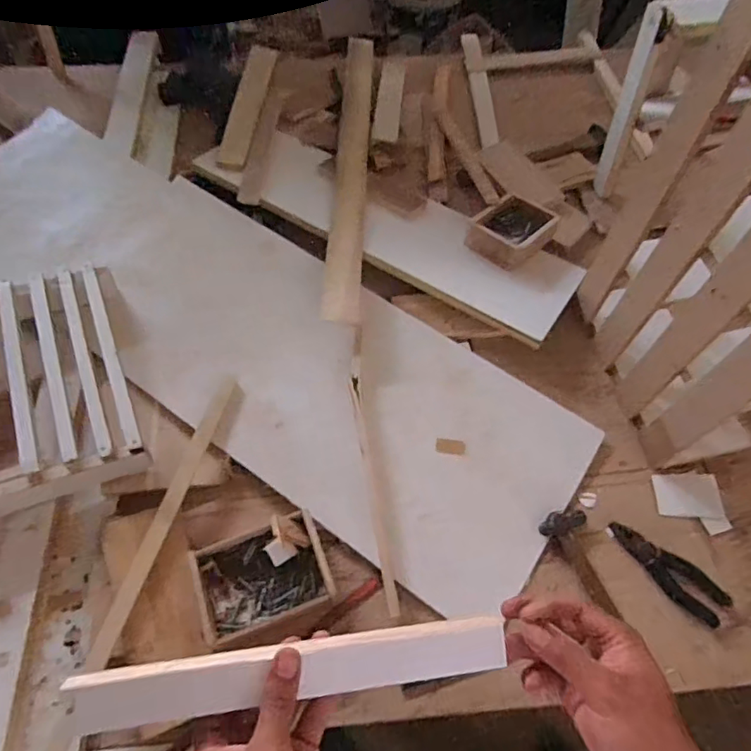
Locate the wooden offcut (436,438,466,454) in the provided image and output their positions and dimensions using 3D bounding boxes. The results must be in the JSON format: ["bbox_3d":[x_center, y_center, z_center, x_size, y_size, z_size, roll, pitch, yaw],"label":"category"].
[{"bbox_3d":[0.100,0.093,0.720,0.039,0.004,0.018,8,60,2],"label":"wooden offcut"}]

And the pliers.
[{"bbox_3d":[0.348,0.231,0.653,0.148,0.012,0.049,39,65,18],"label":"pliers"}]

